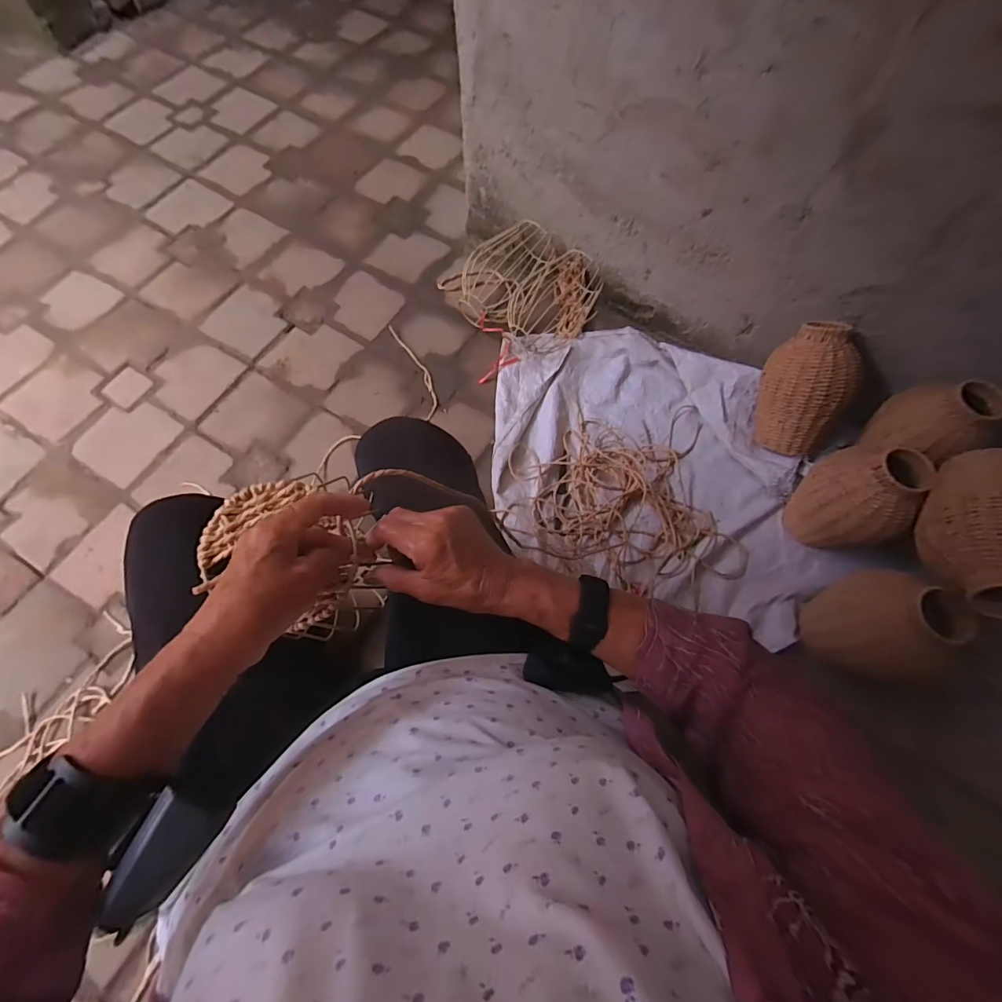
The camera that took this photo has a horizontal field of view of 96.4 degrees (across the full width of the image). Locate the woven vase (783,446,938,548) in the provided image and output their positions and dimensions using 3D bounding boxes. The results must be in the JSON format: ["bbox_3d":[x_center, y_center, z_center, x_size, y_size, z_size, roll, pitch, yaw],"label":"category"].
[{"bbox_3d":[0.693,-0.011,0.879,0.165,0.232,0.163,1,69,-2],"label":"woven vase"}]

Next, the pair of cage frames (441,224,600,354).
[{"bbox_3d":[0.041,-0.542,1.131,0.391,0.159,0.222,23,70,7],"label":"pair of cage frames"}]

